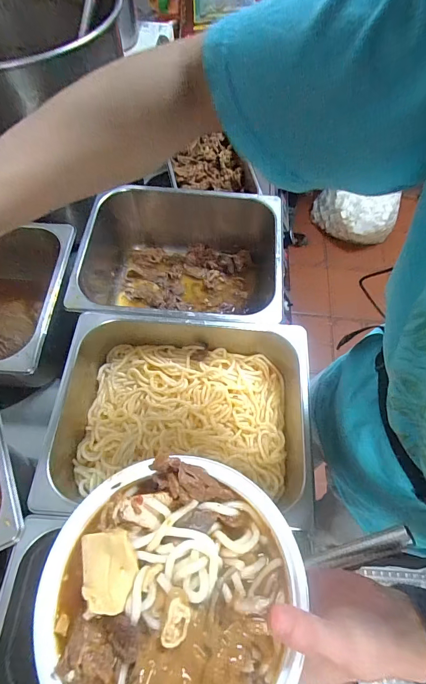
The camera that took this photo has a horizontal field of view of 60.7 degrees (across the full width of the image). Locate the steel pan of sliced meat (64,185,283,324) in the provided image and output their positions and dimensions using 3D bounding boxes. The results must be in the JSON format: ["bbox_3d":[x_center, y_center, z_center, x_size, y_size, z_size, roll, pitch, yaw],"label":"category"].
[{"bbox_3d":[-0.065,-0.124,0.637,0.349,0.158,0.269,4,62,-1],"label":"steel pan of sliced meat"}]

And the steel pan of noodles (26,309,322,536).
[{"bbox_3d":[-0.041,0.094,0.496,0.326,0.090,0.248,4,62,-1],"label":"steel pan of noodles"}]

